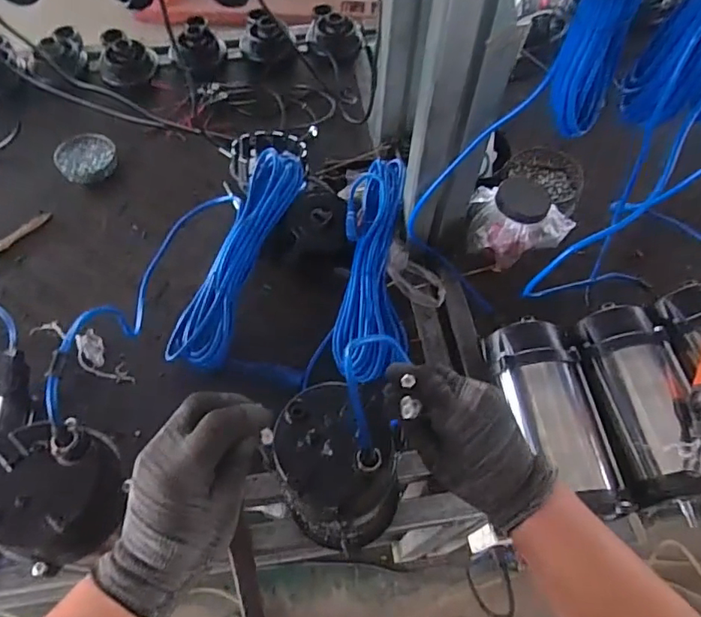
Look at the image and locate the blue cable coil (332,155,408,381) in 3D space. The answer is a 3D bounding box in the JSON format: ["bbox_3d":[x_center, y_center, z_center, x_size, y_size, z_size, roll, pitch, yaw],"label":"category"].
[{"bbox_3d":[0.039,-0.065,0.802,0.105,0.038,0.352,4,75,2],"label":"blue cable coil"}]

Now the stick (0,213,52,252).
[{"bbox_3d":[-0.599,-0.123,0.902,0.027,0.022,0.156,31,65,16],"label":"stick"}]

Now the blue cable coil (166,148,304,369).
[{"bbox_3d":[-0.171,-0.080,0.796,0.083,0.035,0.352,22,82,11],"label":"blue cable coil"}]

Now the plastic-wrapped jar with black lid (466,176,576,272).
[{"bbox_3d":[0.279,-0.133,0.850,0.168,0.128,0.091,14,61,7],"label":"plastic-wrapped jar with black lid"}]

